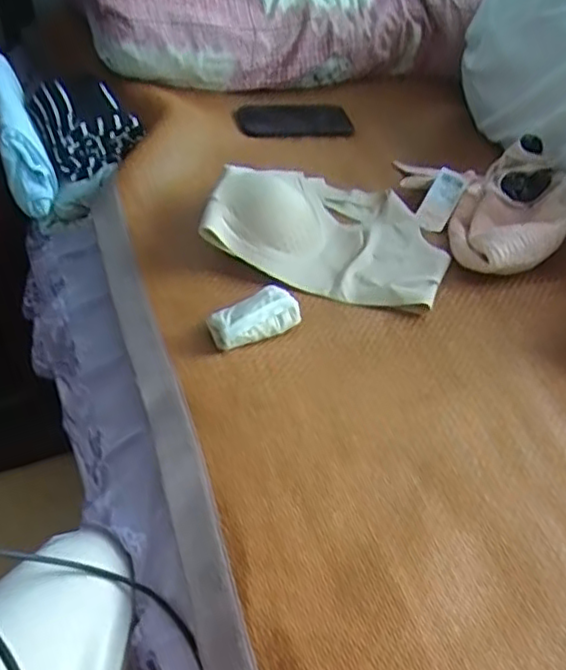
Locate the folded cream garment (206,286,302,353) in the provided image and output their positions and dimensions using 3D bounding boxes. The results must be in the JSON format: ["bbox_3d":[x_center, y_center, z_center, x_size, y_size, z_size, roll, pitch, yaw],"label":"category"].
[{"bbox_3d":[-0.030,-0.020,0.710,0.094,0.034,0.045,-16,49,-18],"label":"folded cream garment"}]

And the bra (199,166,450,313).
[{"bbox_3d":[0.061,-0.142,0.814,0.269,0.051,0.216,13,46,7],"label":"bra"}]

